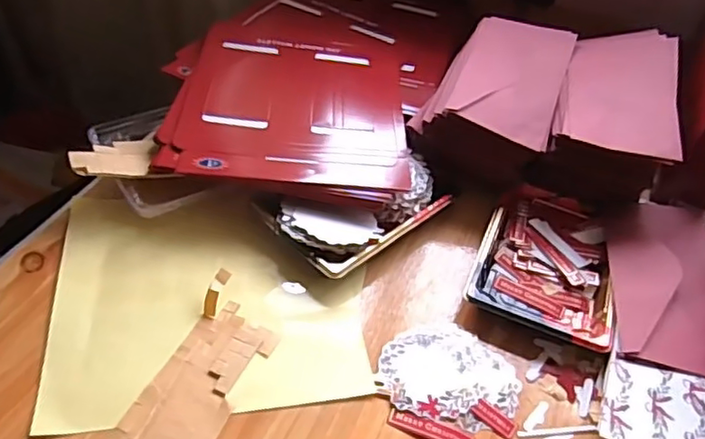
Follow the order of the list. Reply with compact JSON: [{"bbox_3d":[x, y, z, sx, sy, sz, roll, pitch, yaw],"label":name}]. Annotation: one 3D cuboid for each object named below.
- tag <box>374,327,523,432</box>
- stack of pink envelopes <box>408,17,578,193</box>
[{"bbox_3d":[0.071,0.110,0.438,0.099,0.004,0.078,14,45,6],"label":"tag"},{"bbox_3d":[0.139,-0.119,0.601,0.117,0.080,0.199,19,46,11],"label":"stack of pink envelopes"}]

